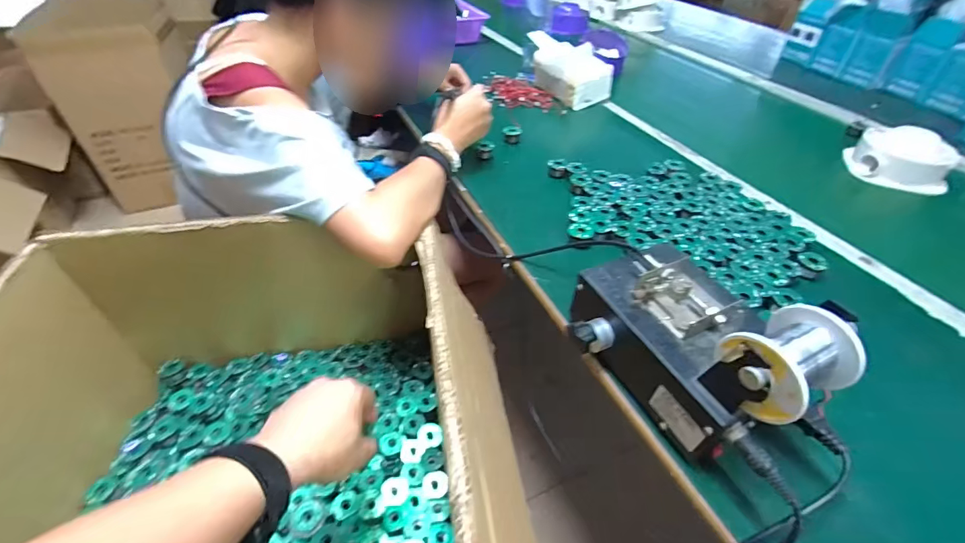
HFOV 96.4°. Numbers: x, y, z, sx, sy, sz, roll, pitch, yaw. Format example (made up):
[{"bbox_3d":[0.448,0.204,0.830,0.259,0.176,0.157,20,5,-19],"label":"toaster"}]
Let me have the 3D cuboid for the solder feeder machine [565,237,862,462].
[{"bbox_3d":[0.174,0.047,0.374,0.148,0.123,0.205,-15,47,-18],"label":"solder feeder machine"}]

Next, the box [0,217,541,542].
[{"bbox_3d":[-0.260,0.183,0.456,0.455,0.272,0.509,-7,45,-10],"label":"box"}]

